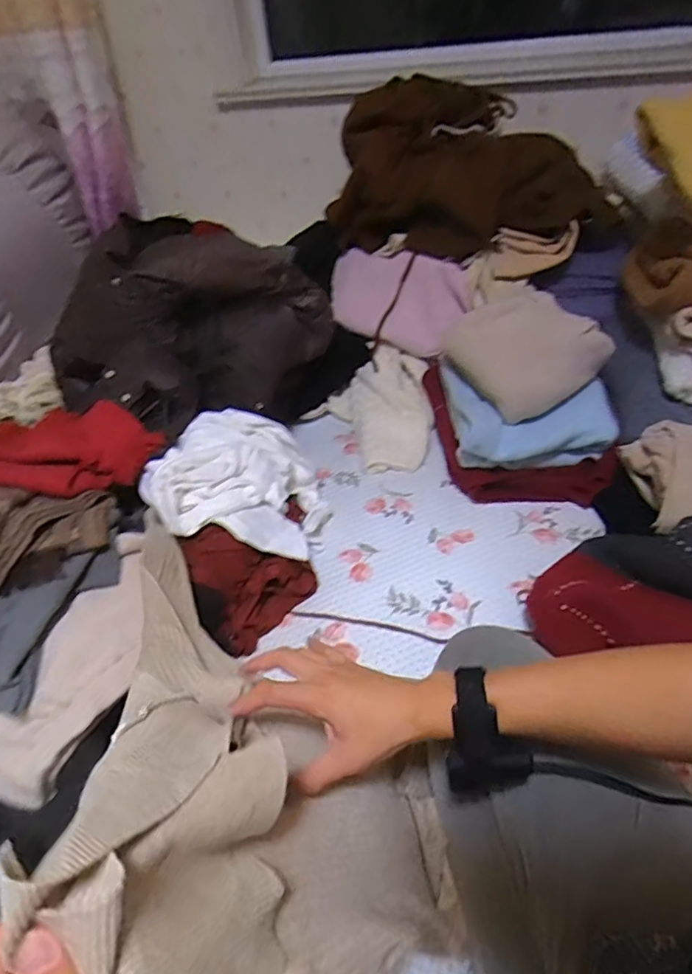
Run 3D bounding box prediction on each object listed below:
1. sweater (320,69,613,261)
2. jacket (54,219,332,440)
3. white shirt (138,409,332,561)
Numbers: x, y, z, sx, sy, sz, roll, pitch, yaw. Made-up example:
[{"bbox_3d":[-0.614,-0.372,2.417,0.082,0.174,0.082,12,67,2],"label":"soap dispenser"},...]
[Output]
[{"bbox_3d":[0.233,-0.621,1.112,0.545,0.240,0.280,19,48,26],"label":"sweater"},{"bbox_3d":[-0.283,-0.311,1.015,0.352,0.242,0.395,18,48,25],"label":"jacket"},{"bbox_3d":[-0.175,0.013,0.911,0.262,0.156,0.245,6,44,13],"label":"white shirt"}]

